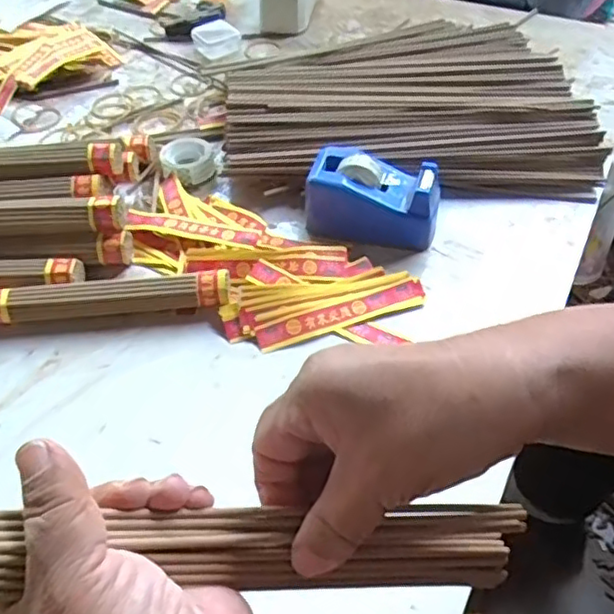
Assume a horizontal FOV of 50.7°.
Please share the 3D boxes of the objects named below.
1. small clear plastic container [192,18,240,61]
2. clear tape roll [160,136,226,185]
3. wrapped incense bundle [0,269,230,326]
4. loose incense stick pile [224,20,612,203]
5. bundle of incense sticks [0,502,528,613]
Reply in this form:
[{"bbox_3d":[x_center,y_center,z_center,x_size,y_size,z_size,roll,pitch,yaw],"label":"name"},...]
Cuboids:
[{"bbox_3d":[-0.102,-0.307,0.738,0.046,0.026,0.038,-29,53,-22],"label":"small clear plastic container"},{"bbox_3d":[-0.103,-0.130,0.578,0.053,0.020,0.047,2,48,4],"label":"clear tape roll"},{"bbox_3d":[-0.214,0.000,0.460,0.313,0.026,0.027,-4,48,-1],"label":"wrapped incense bundle"},{"bbox_3d":[0.088,-0.217,0.634,0.323,0.041,0.314,-2,48,1],"label":"loose incense stick pile"},{"bbox_3d":[-0.061,0.086,0.229,0.315,0.032,0.030,7,45,-20],"label":"bundle of incense sticks"}]

